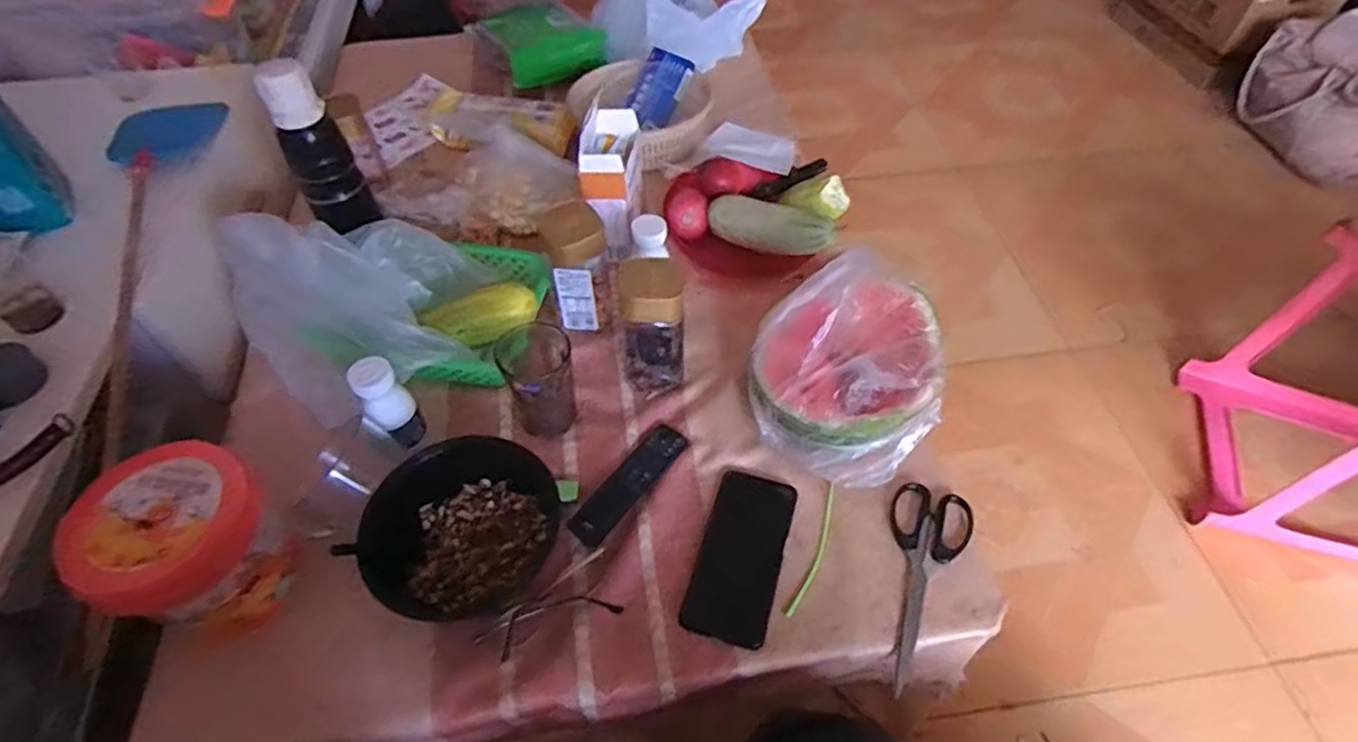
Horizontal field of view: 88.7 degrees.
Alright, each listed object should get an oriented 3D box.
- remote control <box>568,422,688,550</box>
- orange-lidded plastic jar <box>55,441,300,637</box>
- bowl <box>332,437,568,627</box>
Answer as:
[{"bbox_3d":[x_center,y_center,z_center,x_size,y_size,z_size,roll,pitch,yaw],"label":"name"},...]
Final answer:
[{"bbox_3d":[-0.049,0.110,0.689,0.040,0.014,0.146,29,58,22],"label":"remote control"},{"bbox_3d":[-0.411,0.148,0.590,0.126,0.123,0.128,-1,52,1],"label":"orange-lidded plastic jar"},{"bbox_3d":[-0.191,0.139,0.624,0.145,0.067,0.174,29,58,22],"label":"bowl"}]

